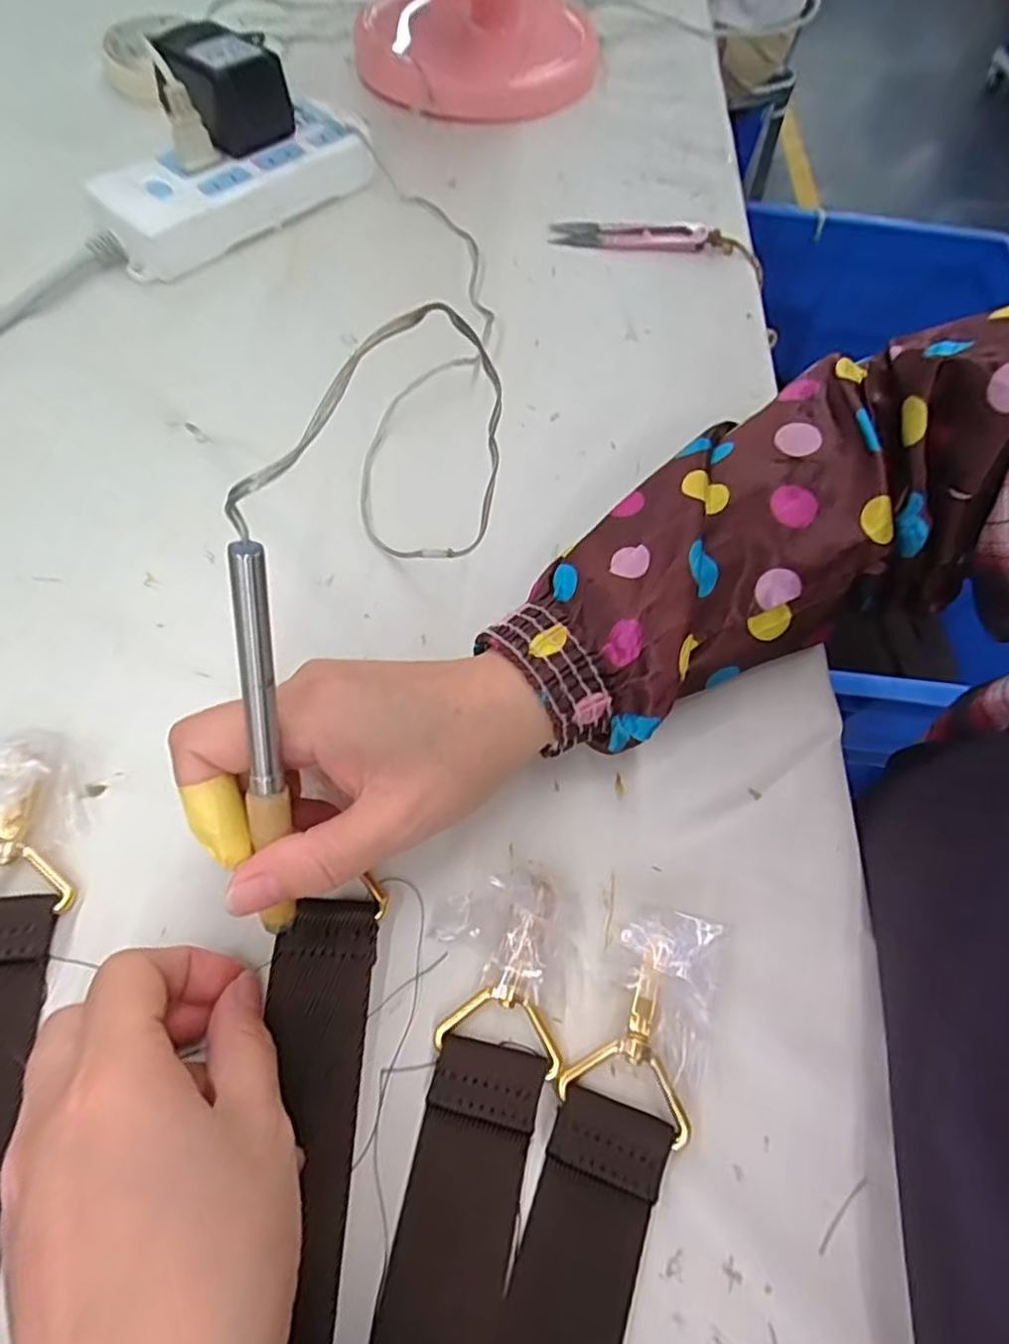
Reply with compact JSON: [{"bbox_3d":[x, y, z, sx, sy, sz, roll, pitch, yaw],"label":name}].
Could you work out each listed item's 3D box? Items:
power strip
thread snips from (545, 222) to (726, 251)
[{"bbox_3d":[-0.167,-0.311,0.426,0.076,0.032,0.182,41,67,16],"label":"power strip"},{"bbox_3d":[0.086,-0.290,0.440,0.109,0.012,0.025,5,62,-1],"label":"thread snips"}]

